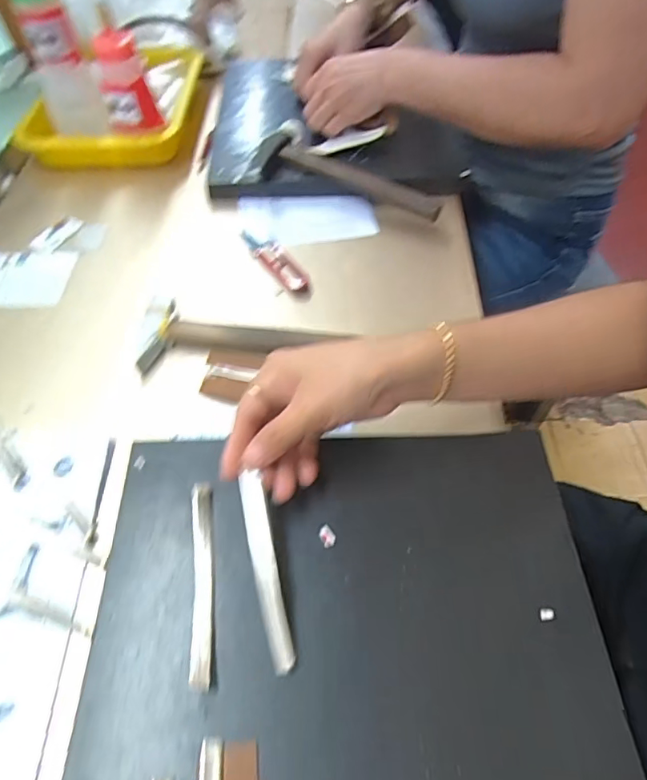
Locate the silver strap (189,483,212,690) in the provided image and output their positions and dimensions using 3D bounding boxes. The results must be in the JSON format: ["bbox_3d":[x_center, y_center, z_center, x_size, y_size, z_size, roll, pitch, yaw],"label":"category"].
[{"bbox_3d":[-0.076,0.116,0.320,0.011,0.012,0.123,-7,55,-4],"label":"silver strap"}]

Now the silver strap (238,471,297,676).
[{"bbox_3d":[-0.035,0.106,0.309,0.016,0.014,0.113,-12,69,-7],"label":"silver strap"}]

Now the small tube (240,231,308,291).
[{"bbox_3d":[-0.049,-0.135,0.525,0.028,0.020,0.111,-31,60,-20],"label":"small tube"}]

